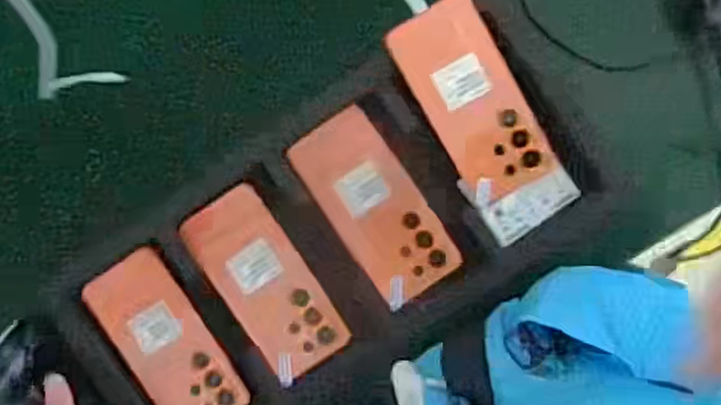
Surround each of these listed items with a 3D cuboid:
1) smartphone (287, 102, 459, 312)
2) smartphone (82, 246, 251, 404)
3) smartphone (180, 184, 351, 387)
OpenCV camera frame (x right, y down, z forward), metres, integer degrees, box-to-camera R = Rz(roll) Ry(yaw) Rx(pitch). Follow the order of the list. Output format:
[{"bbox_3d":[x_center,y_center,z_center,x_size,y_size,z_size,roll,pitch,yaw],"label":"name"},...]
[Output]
[{"bbox_3d":[0.013,0.004,0.614,0.076,0.007,0.166,-36,88,3],"label":"smartphone"},{"bbox_3d":[-0.172,0.128,0.631,0.074,0.009,0.170,-34,88,3],"label":"smartphone"},{"bbox_3d":[-0.084,0.072,0.627,0.075,0.005,0.169,-34,88,3],"label":"smartphone"}]

